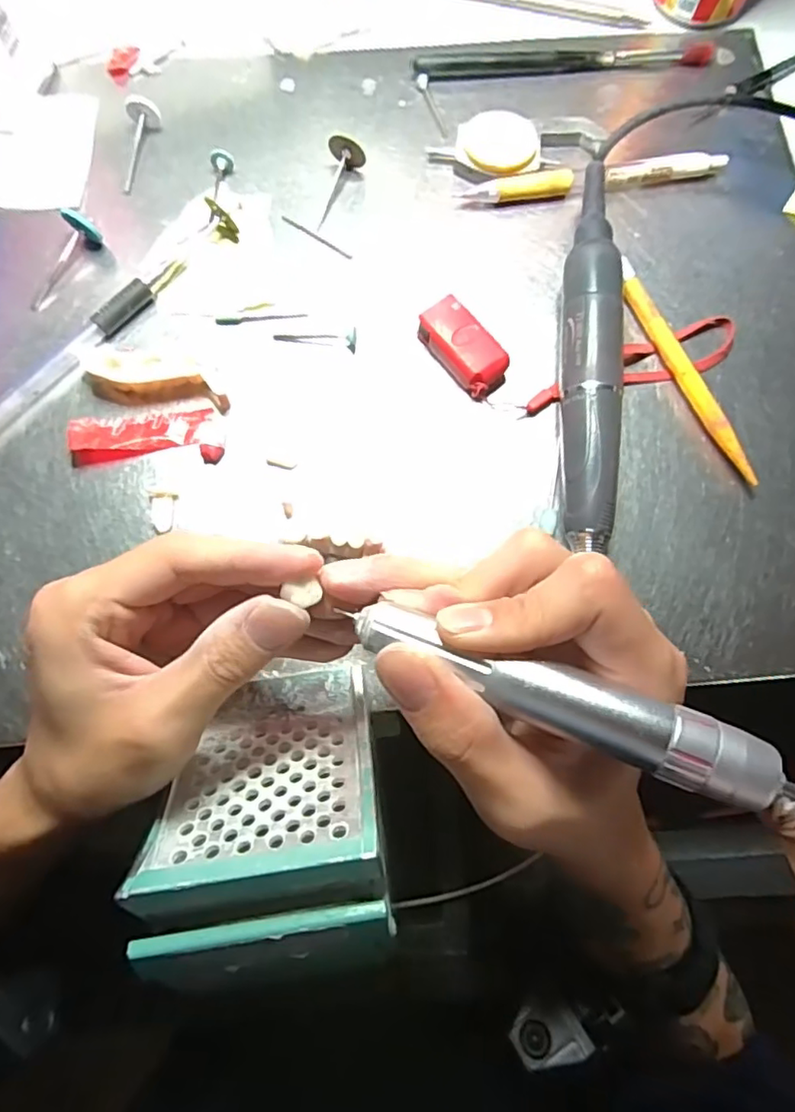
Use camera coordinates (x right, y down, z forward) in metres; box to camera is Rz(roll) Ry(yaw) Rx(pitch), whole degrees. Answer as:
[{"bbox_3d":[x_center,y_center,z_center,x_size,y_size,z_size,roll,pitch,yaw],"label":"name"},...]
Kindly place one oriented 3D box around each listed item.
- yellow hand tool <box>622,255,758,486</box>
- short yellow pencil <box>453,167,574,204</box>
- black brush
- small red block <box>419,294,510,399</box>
[{"bbox_3d":[0.133,-0.088,0.278,0.009,0.011,0.122,-22,77,-7],"label":"yellow hand tool"},{"bbox_3d":[0.061,-0.188,0.304,0.057,0.012,0.013,-10,76,-4],"label":"short yellow pencil"},{"bbox_3d":[0.092,-0.277,0.330,0.165,0.007,0.015,-5,76,-3],"label":"black brush"},{"bbox_3d":[0.030,-0.096,0.275,0.021,0.020,0.045,-38,80,-10],"label":"small red block"}]

